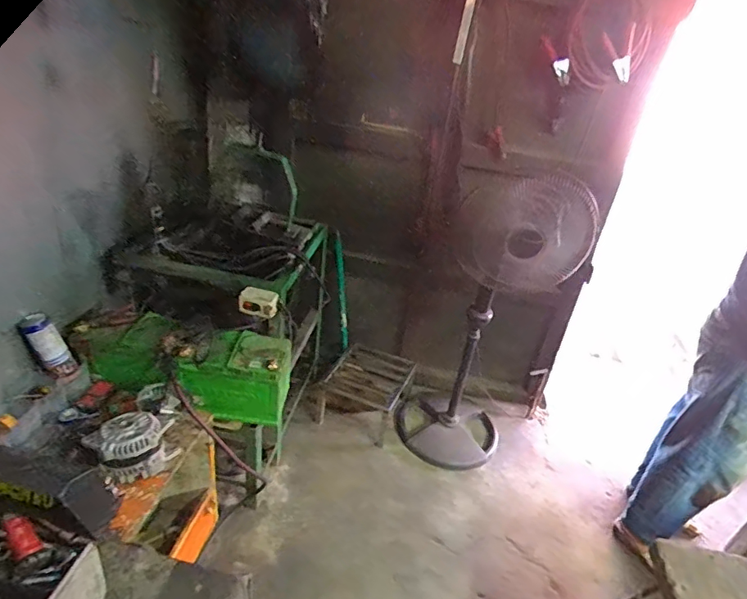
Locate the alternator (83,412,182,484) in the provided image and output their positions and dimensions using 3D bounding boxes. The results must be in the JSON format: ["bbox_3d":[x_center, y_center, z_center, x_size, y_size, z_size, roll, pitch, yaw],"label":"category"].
[{"bbox_3d":[-0.563,0.343,1.171,0.124,0.114,0.169,30,38,31],"label":"alternator"}]

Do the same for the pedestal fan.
[{"bbox_3d":[0.426,0.095,1.862,0.468,1.117,0.438,21,34,21],"label":"pedestal fan"}]

